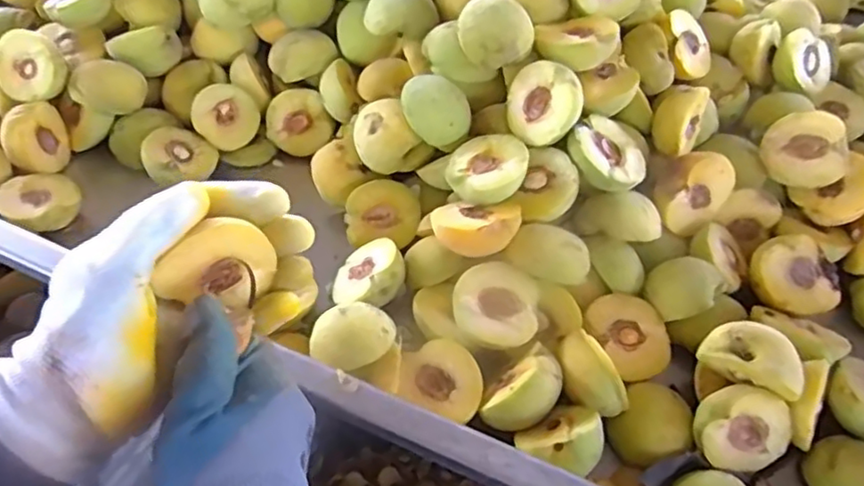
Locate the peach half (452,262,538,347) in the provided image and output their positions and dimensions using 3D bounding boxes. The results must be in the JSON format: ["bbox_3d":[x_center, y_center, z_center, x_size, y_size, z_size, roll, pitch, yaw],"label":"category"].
[{"bbox_3d":[0.042,0.042,0.427,0.054,0.024,0.057,7,51,1],"label":"peach half"}]

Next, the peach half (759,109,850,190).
[{"bbox_3d":[0.297,-0.073,0.511,0.059,0.030,0.061,0,77,21],"label":"peach half"}]

